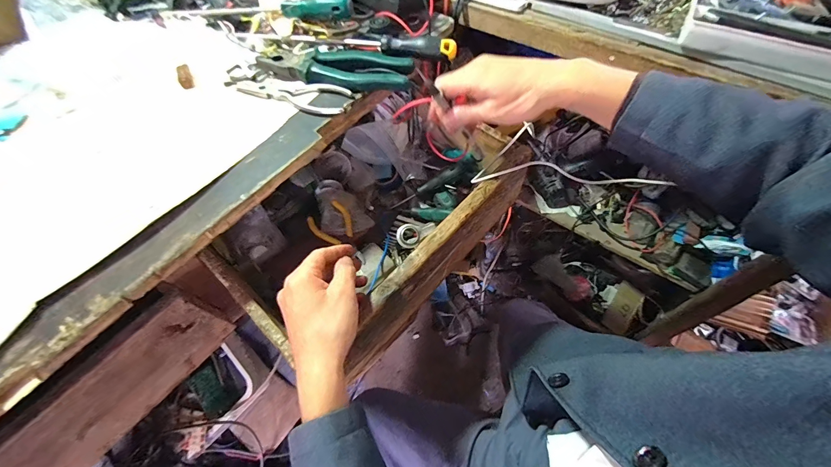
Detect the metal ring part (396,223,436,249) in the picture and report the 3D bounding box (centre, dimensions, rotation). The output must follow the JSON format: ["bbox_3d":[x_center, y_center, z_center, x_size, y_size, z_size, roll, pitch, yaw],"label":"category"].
[{"bbox_3d":[0.002,0.000,0.530,0.060,0.017,0.038,-15,60,-6],"label":"metal ring part"}]

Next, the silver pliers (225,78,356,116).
[{"bbox_3d":[-0.162,-0.179,0.442,0.164,0.011,0.044,18,62,13],"label":"silver pliers"}]

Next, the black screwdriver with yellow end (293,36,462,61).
[{"bbox_3d":[-0.052,-0.250,0.459,0.211,0.020,0.024,10,60,9],"label":"black screwdriver with yellow end"}]

